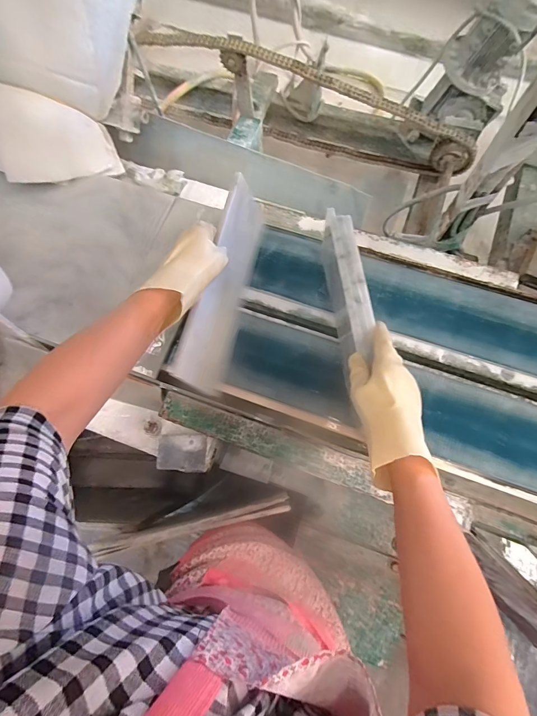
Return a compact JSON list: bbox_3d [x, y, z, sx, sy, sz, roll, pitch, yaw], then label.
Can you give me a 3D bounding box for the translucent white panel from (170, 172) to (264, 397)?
[{"bbox_3d":[-0.059,-0.103,0.512,0.020,0.105,0.300,8,72,21],"label":"translucent white panel"}]

